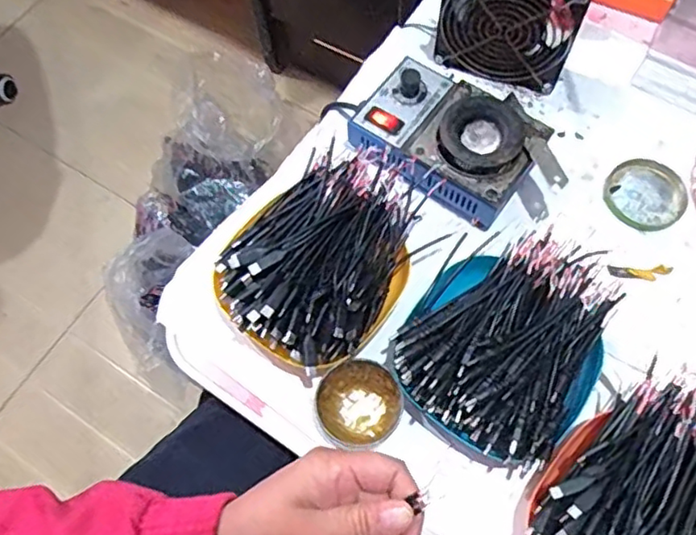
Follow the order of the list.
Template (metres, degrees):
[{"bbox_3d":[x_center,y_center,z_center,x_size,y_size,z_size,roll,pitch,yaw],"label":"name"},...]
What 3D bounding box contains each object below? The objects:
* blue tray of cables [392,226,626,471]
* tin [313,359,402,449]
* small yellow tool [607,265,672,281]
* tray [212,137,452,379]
[{"bbox_3d":[0.121,0.050,0.460,0.134,0.060,0.169,29,72,14],"label":"blue tray of cables"},{"bbox_3d":[0.008,0.103,0.456,0.064,0.027,0.059,-1,67,3],"label":"tin"},{"bbox_3d":[0.244,0.004,0.507,0.054,0.004,0.014,-2,67,2],"label":"small yellow tool"},{"bbox_3d":[-0.016,-0.015,0.485,0.134,0.057,0.184,32,72,15],"label":"tray"}]

